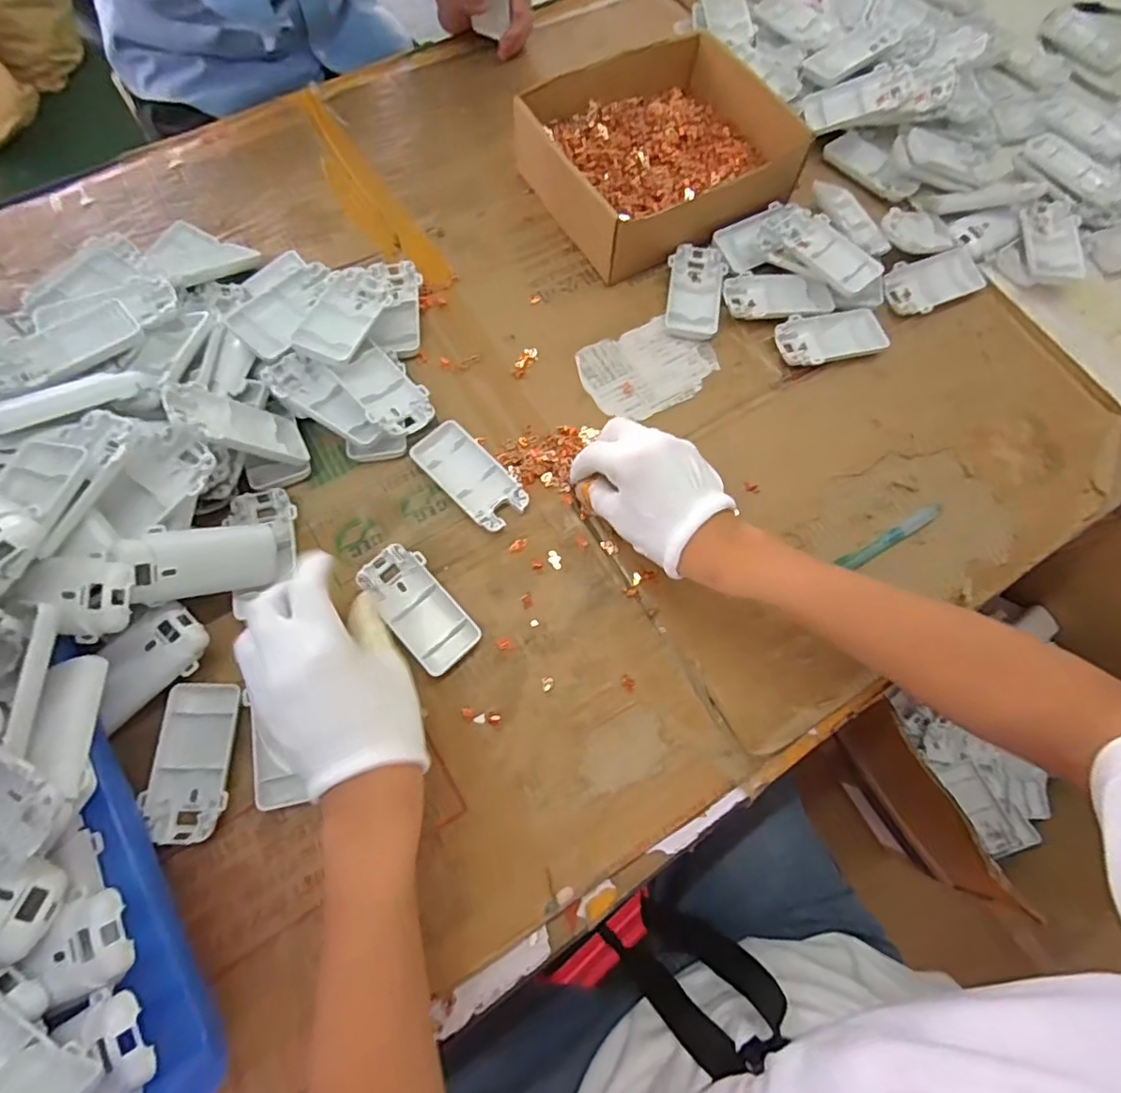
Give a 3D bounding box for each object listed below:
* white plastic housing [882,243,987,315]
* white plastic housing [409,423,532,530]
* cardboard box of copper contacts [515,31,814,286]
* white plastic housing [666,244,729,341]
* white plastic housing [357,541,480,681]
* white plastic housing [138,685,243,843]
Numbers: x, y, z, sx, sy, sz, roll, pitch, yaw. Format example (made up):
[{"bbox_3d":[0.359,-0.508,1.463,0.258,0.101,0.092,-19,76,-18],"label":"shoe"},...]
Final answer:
[{"bbox_3d":[0.343,-0.245,0.547,0.097,0.014,0.049,-23,72,-11],"label":"white plastic housing"},{"bbox_3d":[-0.070,-0.055,0.468,0.094,0.016,0.046,44,73,13],"label":"white plastic housing"},{"bbox_3d":[0.088,-0.372,0.561,0.216,0.065,0.197,-27,73,-12],"label":"cardboard box of copper contacts"},{"bbox_3d":[0.123,-0.232,0.544,0.051,0.012,0.099,5,69,-1],"label":"white plastic housing"},{"bbox_3d":[-0.103,0.044,0.432,0.047,0.019,0.096,-37,75,-15],"label":"white plastic housing"},{"bbox_3d":[-0.241,0.141,0.394,0.047,0.017,0.097,0,69,-3],"label":"white plastic housing"}]

